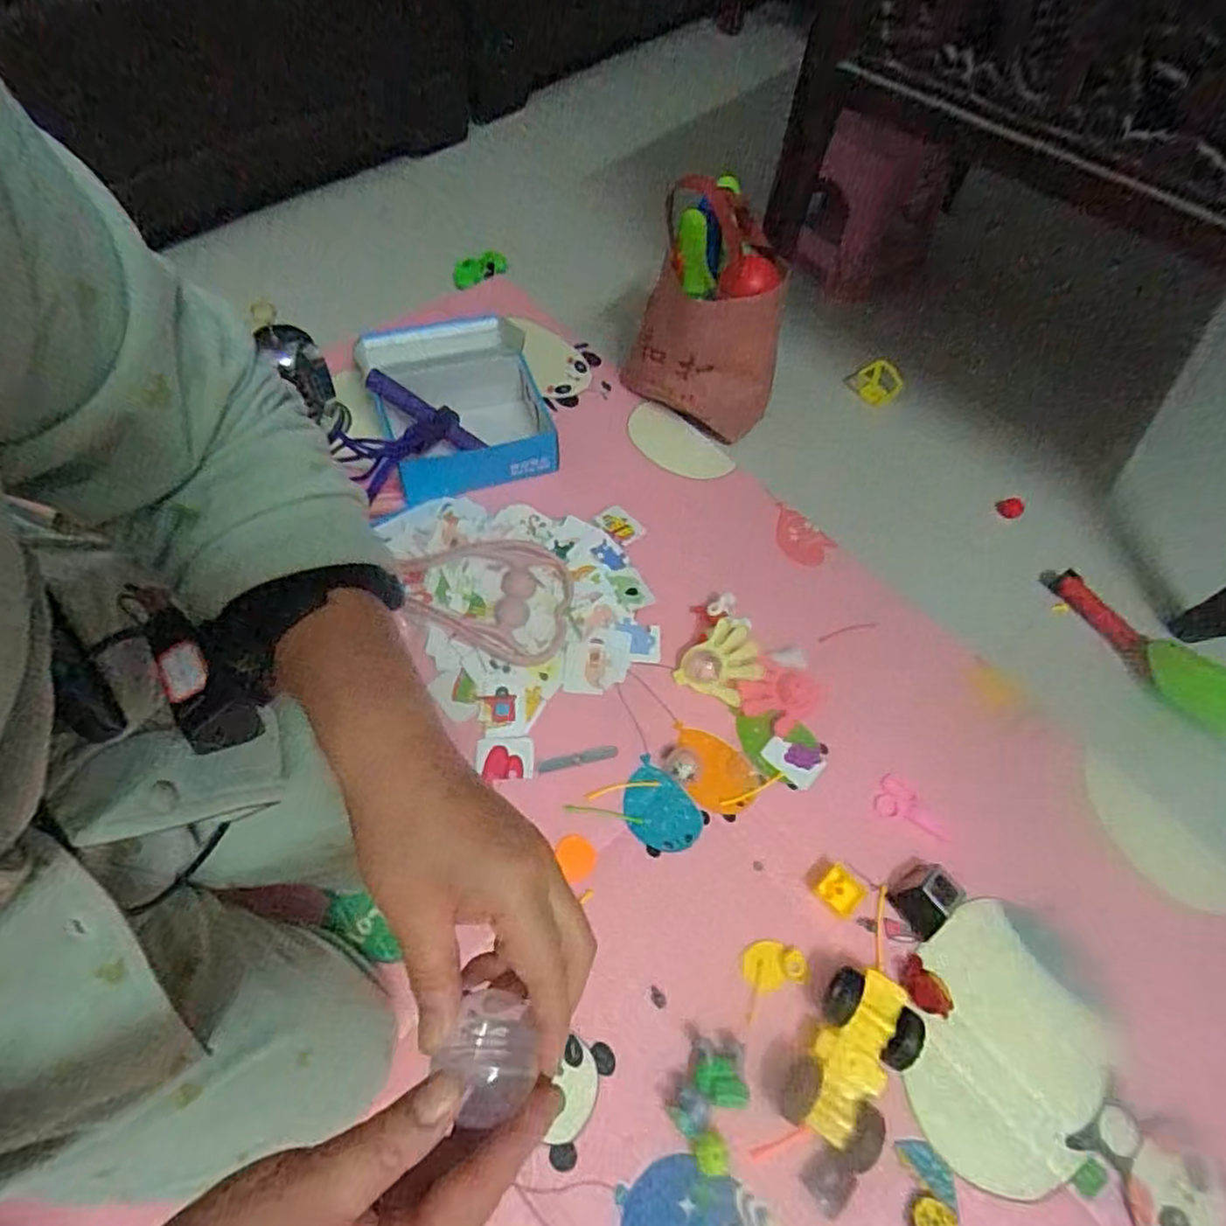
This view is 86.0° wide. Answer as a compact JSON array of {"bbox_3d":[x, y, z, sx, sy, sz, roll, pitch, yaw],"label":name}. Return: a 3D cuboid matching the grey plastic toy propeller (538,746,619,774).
[{"bbox_3d":[-0.040,0.173,0.779,0.094,0.004,0.017,-12,60,-11],"label":"grey plastic toy propeller"}]

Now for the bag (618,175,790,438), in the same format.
[{"bbox_3d":[0.145,-0.460,1.011,0.229,0.301,0.187,12,60,3],"label":"bag"}]

